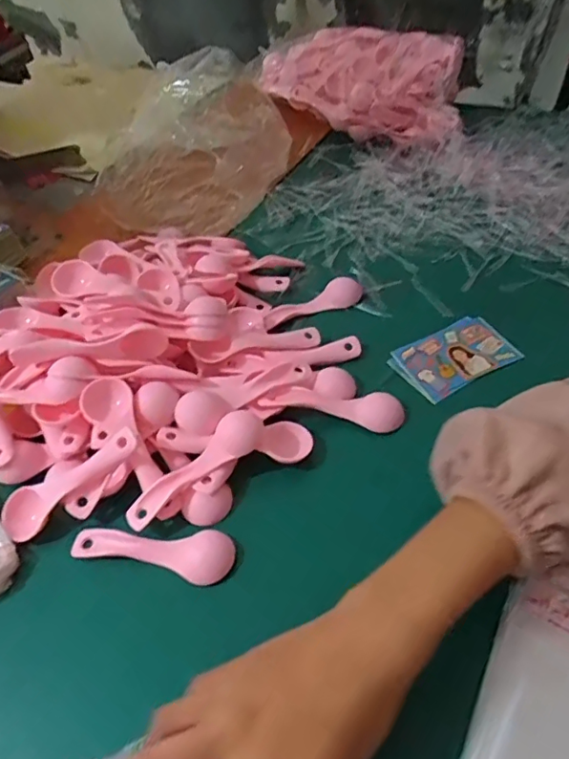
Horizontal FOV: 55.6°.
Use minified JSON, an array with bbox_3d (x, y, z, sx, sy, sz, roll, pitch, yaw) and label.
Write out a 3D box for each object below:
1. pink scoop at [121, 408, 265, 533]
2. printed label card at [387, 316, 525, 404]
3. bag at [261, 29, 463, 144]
[{"bbox_3d":[-0.062,0.061,0.380,0.111,0.019,0.028,-35,54,-24],"label":"pink scoop"},{"bbox_3d":[0.144,-0.022,0.460,0.095,0.006,0.068,-24,50,-15],"label":"printed label card"},{"bbox_3d":[0.105,-0.421,0.743,0.320,0.059,0.164,33,86,29],"label":"bag"}]

